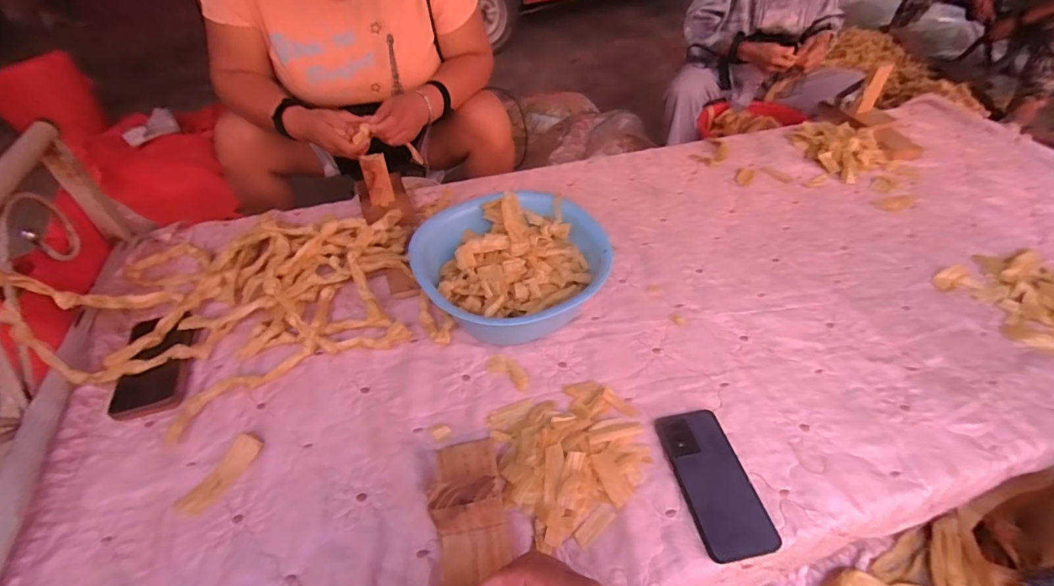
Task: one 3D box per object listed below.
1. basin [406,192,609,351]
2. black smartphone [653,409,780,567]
[{"bbox_3d":[-0.026,-0.034,0.717,0.260,0.113,0.249,-1,48,1],"label":"basin"},{"bbox_3d":[0.210,0.210,0.540,0.076,0.015,0.164,-9,48,-7],"label":"black smartphone"}]

